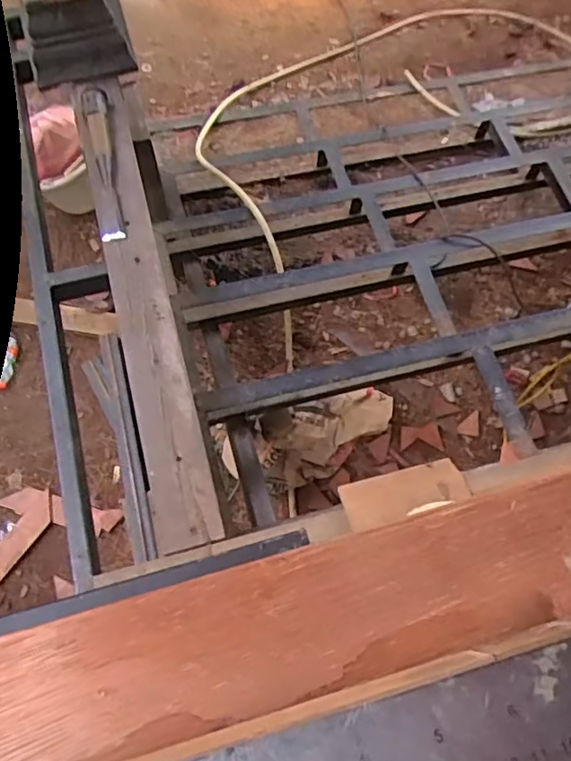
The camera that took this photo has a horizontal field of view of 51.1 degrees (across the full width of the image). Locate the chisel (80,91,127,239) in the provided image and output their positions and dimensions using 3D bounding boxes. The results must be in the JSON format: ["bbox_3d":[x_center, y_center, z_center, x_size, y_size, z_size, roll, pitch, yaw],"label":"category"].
[{"bbox_3d":[-0.327,-0.398,1.073,0.049,0.028,0.331,-12,68,-7],"label":"chisel"}]

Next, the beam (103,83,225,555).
[{"bbox_3d":[-0.237,-0.151,1.001,0.092,0.033,0.848,-12,68,-8],"label":"beam"}]

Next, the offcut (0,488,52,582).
[{"bbox_3d":[-0.669,0.417,1.425,0.075,0.024,0.323,34,70,11],"label":"offcut"}]

